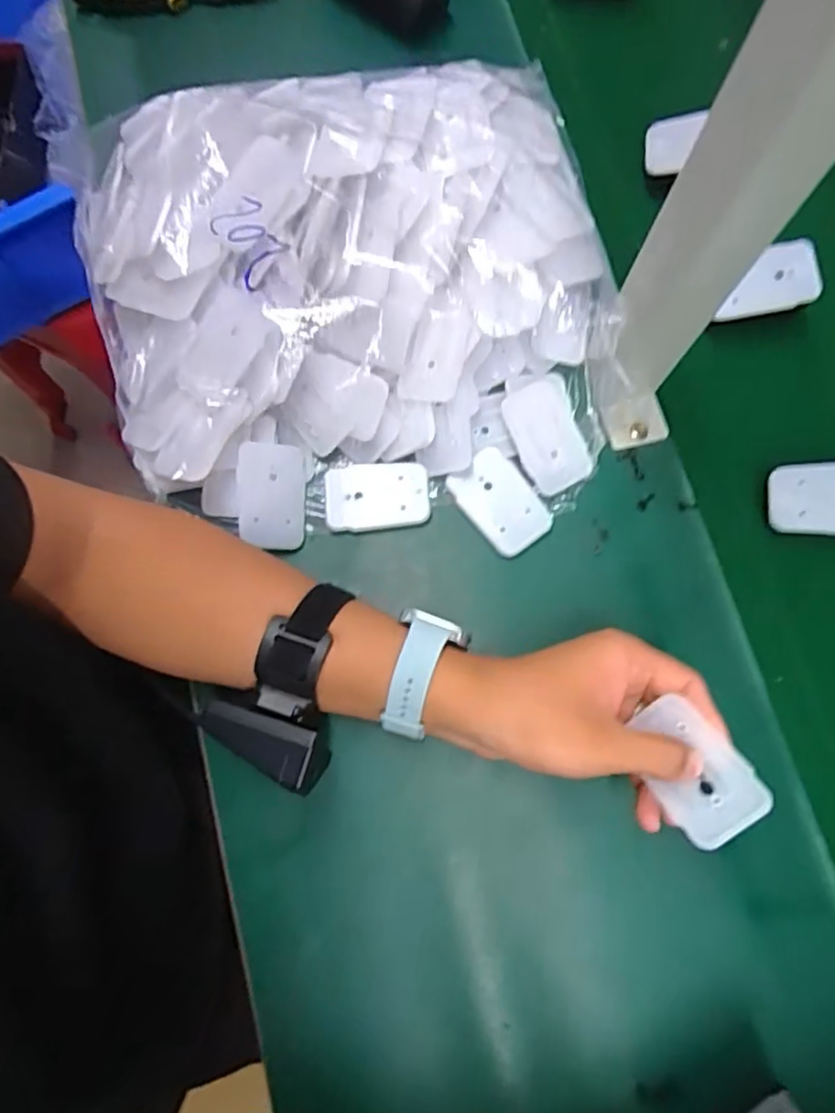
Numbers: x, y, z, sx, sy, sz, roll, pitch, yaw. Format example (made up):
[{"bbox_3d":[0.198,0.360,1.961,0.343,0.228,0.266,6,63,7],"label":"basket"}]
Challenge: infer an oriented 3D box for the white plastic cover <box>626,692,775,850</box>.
[{"bbox_3d":[0.138,0.108,0.327,0.046,0.004,0.069,-45,60,12],"label":"white plastic cover"}]

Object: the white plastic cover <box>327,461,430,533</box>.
[{"bbox_3d":[-0.027,-0.040,0.426,0.067,0.007,0.043,-5,80,0],"label":"white plastic cover"}]

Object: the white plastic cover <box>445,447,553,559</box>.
[{"bbox_3d":[0.054,-0.035,0.424,0.045,0.005,0.067,-38,82,-6],"label":"white plastic cover"}]

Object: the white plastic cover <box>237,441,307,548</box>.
[{"bbox_3d":[-0.095,-0.039,0.421,0.042,0.007,0.067,2,84,-18],"label":"white plastic cover"}]

